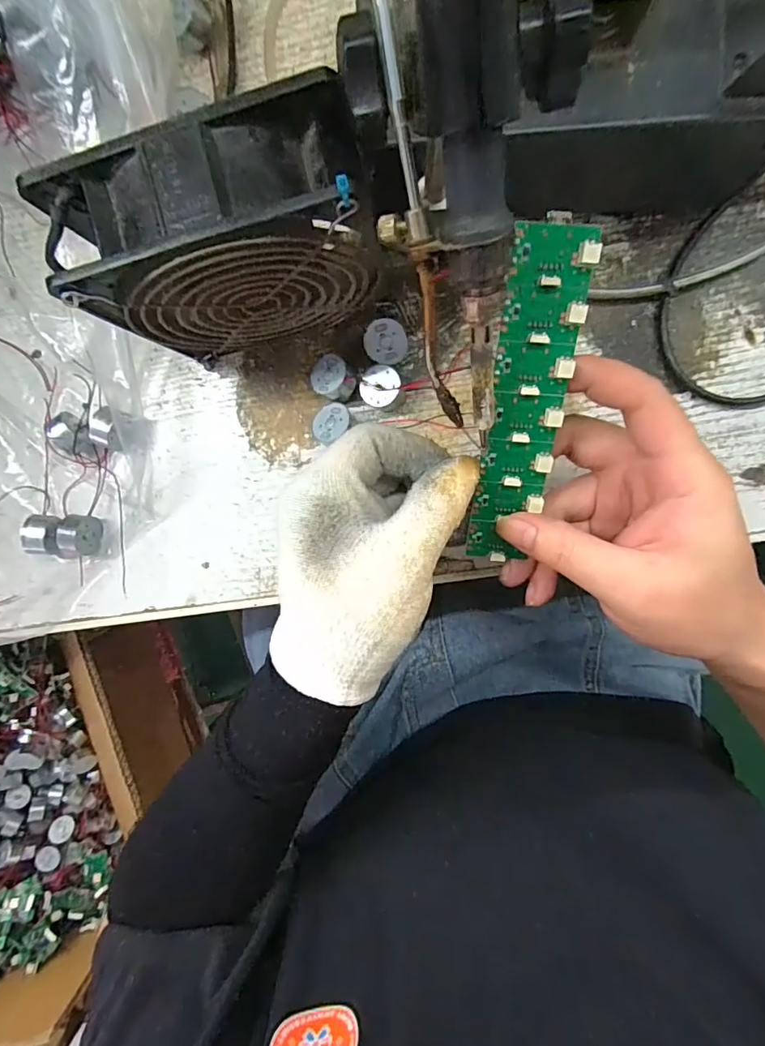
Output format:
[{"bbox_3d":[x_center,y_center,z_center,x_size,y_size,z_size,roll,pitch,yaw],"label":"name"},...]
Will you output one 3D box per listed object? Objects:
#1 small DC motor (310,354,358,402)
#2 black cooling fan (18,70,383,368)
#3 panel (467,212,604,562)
[{"bbox_3d":[-0.027,-0.082,0.275,0.021,0.015,0.022,0,91,26],"label":"small DC motor"},{"bbox_3d":[-0.062,-0.119,0.222,0.124,0.119,0.050,-10,96,6],"label":"black cooling fan"},{"bbox_3d":[0.059,-0.045,0.203,0.031,0.006,0.139,7,117,4],"label":"panel"}]

